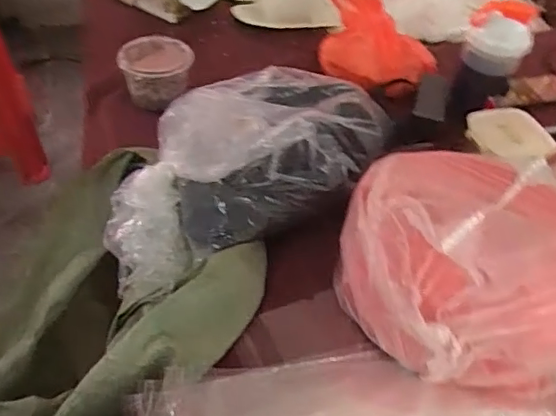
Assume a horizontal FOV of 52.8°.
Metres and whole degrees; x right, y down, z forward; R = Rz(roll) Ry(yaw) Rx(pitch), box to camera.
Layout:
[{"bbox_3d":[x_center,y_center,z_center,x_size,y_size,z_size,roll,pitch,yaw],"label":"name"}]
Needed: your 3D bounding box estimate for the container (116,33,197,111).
[{"bbox_3d":[-0.198,-0.231,0.927,0.115,0.077,0.114,2,46,-5],"label":"container"}]

